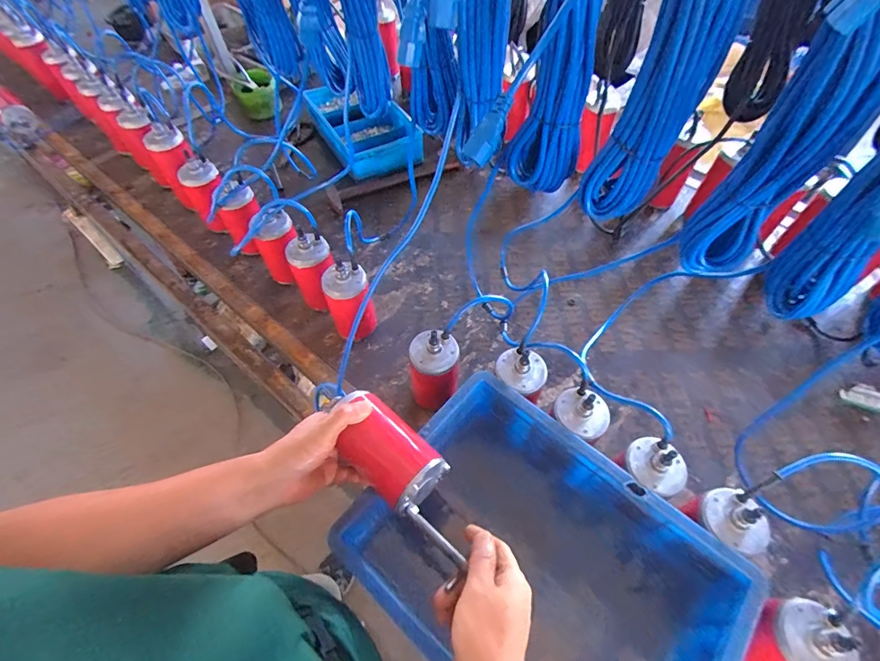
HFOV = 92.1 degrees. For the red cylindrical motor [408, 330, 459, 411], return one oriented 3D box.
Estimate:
[{"bbox_3d":[-0.009,0.064,0.671,0.073,0.178,0.059,-4,56,-2],"label":"red cylindrical motor"}]

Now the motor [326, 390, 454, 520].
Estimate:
[{"bbox_3d":[-0.063,0.140,0.505,0.137,0.086,0.077,38,64,23],"label":"motor"}]

